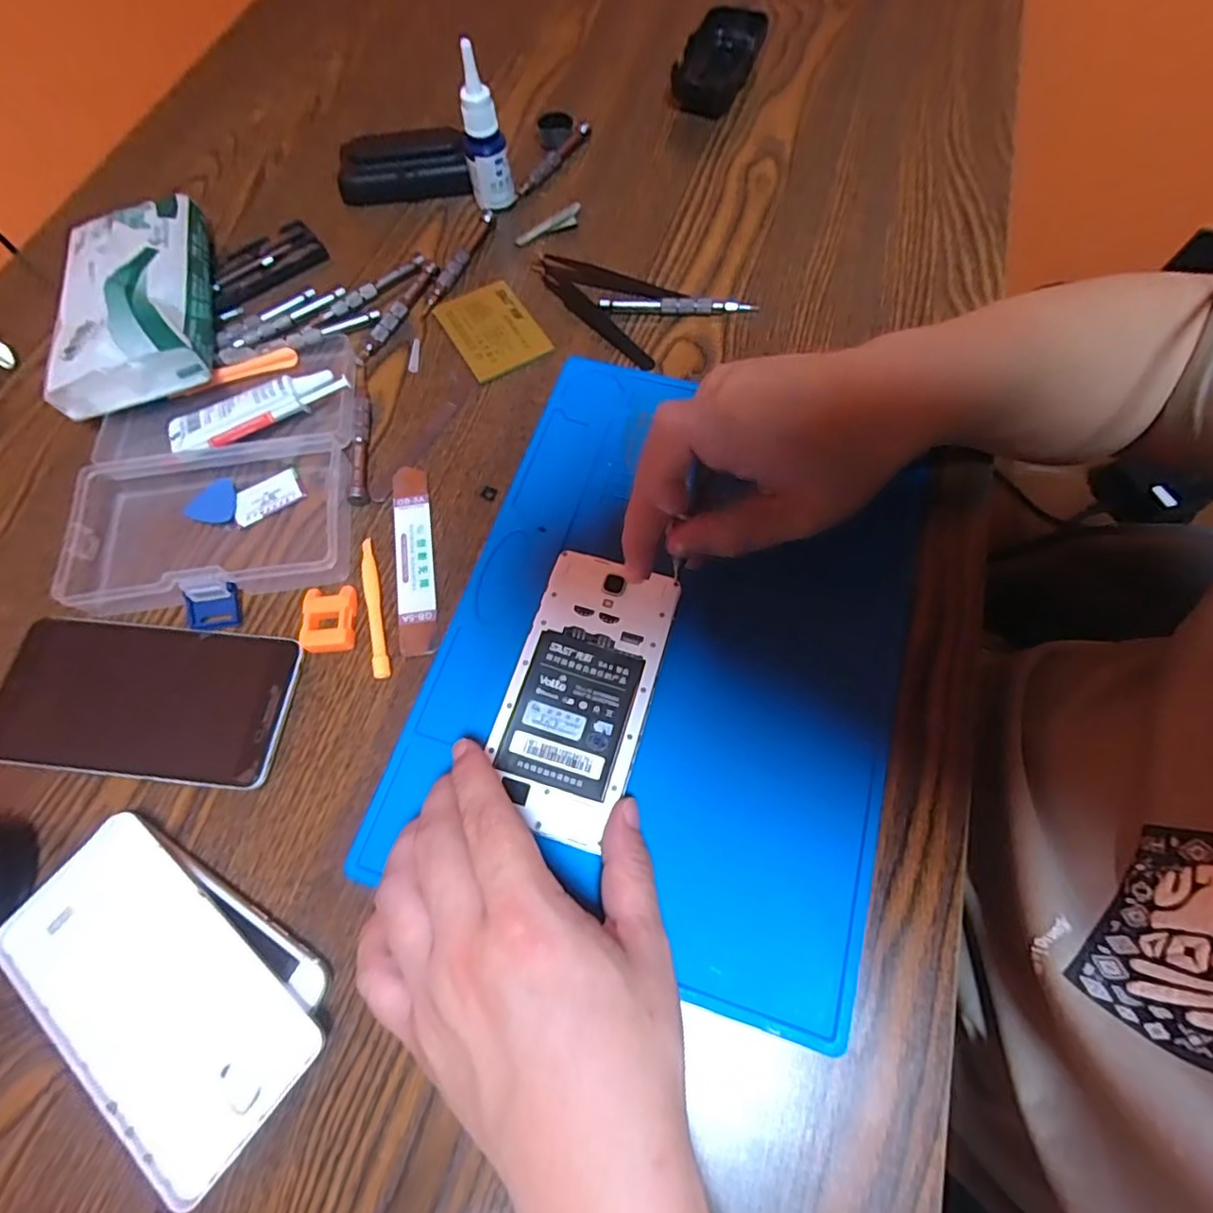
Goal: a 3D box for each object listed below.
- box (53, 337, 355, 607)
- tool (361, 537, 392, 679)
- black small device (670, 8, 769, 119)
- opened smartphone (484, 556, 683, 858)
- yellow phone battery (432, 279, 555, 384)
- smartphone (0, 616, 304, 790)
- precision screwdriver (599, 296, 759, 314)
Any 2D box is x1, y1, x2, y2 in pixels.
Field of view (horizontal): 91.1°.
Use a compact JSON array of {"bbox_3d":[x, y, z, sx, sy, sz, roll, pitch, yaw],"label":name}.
[{"bbox_3d":[-0.227,-0.085,0.351,0.150,0.021,0.179,-8,68,-2],"label":"box"},{"bbox_3d":[-0.127,0.000,0.323,0.008,0.006,0.082,-15,68,-5],"label":"tool"},{"bbox_3d":[0.091,-0.445,0.488,0.051,0.028,0.102,18,69,9],"label":"black small device"},{"bbox_3d":[-0.013,0.040,0.298,0.068,0.006,0.138,16,69,8],"label":"opened smartphone"},{"bbox_3d":[-0.076,-0.185,0.395,0.053,0.005,0.072,-30,70,-10],"label":"yellow phone battery"},{"bbox_3d":[-0.237,0.047,0.306,0.150,0.009,0.076,5,68,4],"label":"smartphone"},{"bbox_3d":[0.047,-0.200,0.395,0.101,0.011,0.009,4,68,3],"label":"precision screwdriver"}]

